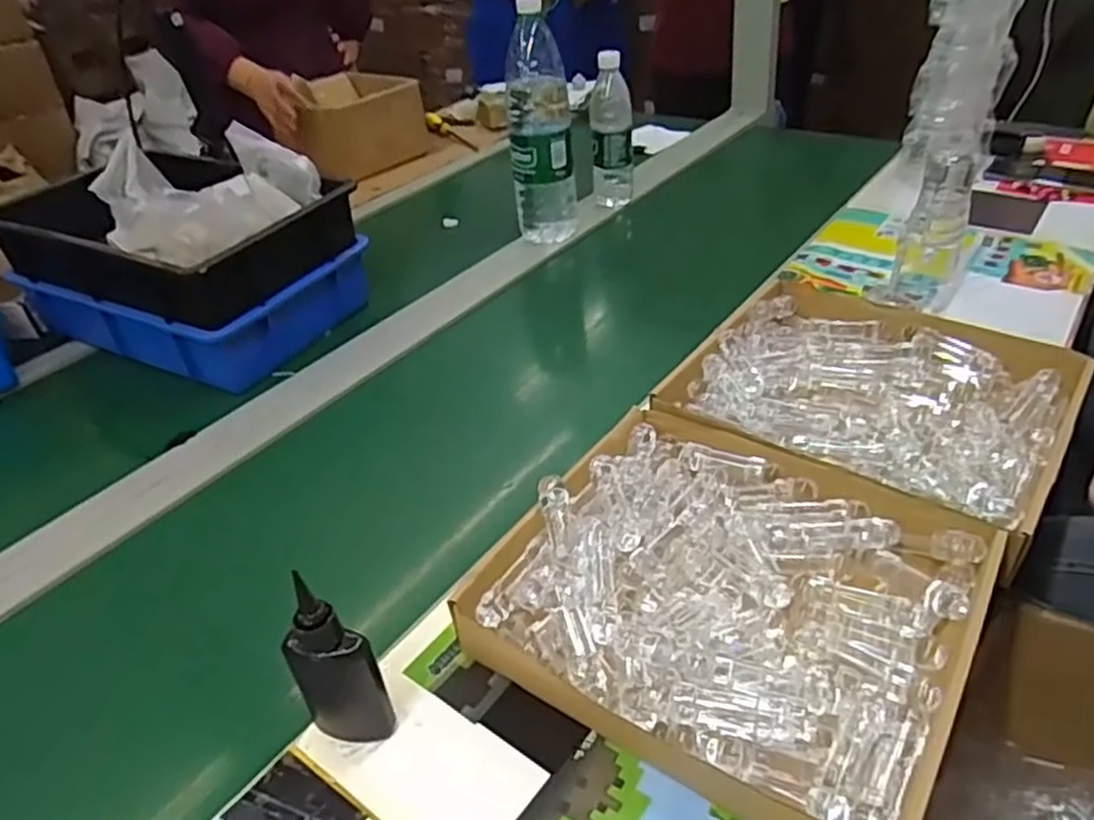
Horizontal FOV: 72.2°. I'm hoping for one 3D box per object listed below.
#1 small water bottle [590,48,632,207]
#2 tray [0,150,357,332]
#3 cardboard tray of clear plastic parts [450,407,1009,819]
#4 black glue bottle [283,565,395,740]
[{"bbox_3d":[0.102,-0.432,1.180,0.061,0.232,0.056,-2,36,4],"label":"small water bottle"},{"bbox_3d":[-0.465,-0.224,0.942,0.381,0.105,0.248,13,40,24],"label":"tray"},{"bbox_3d":[0.134,0.128,0.541,0.302,0.060,0.280,20,43,31],"label":"cardboard tray of clear plastic parts"},{"bbox_3d":[-0.137,0.159,0.471,0.059,0.133,0.024,10,39,20],"label":"black glue bottle"}]

